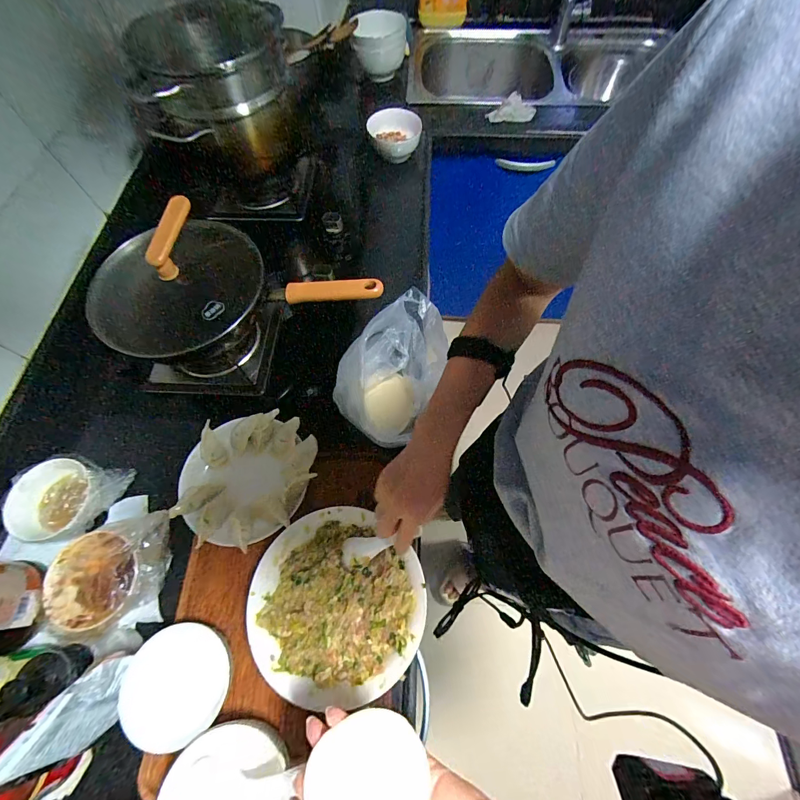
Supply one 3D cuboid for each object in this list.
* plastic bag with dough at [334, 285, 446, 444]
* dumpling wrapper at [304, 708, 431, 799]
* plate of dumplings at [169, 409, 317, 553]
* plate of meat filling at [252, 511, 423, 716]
[{"bbox_3d":[-0.012,-0.050,0.568,0.137,0.103,0.244,21,68,9],"label":"plastic bag with dough"},{"bbox_3d":[-0.022,0.266,0.254,0.081,0.008,0.069,5,53,-5],"label":"dumpling wrapper"},{"bbox_3d":[-0.215,0.110,0.514,0.189,0.044,0.174,-8,67,-3],"label":"plate of dumplings"},{"bbox_3d":[-0.074,0.236,0.429,0.197,0.030,0.198,0,66,0],"label":"plate of meat filling"}]

